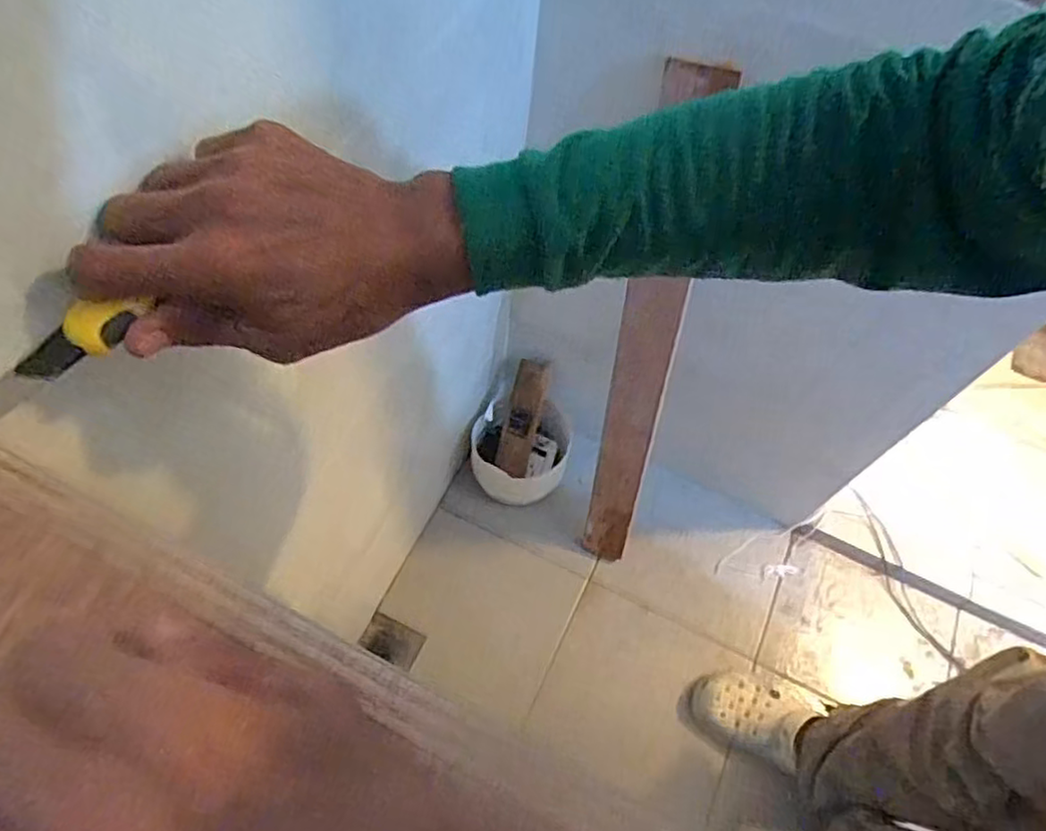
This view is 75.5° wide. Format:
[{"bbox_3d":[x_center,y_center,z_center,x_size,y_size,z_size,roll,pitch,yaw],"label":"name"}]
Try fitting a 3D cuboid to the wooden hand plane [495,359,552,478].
[{"bbox_3d":[-0.001,0.007,1.222,0.058,0.225,0.027,14,18,4],"label":"wooden hand plane"}]

